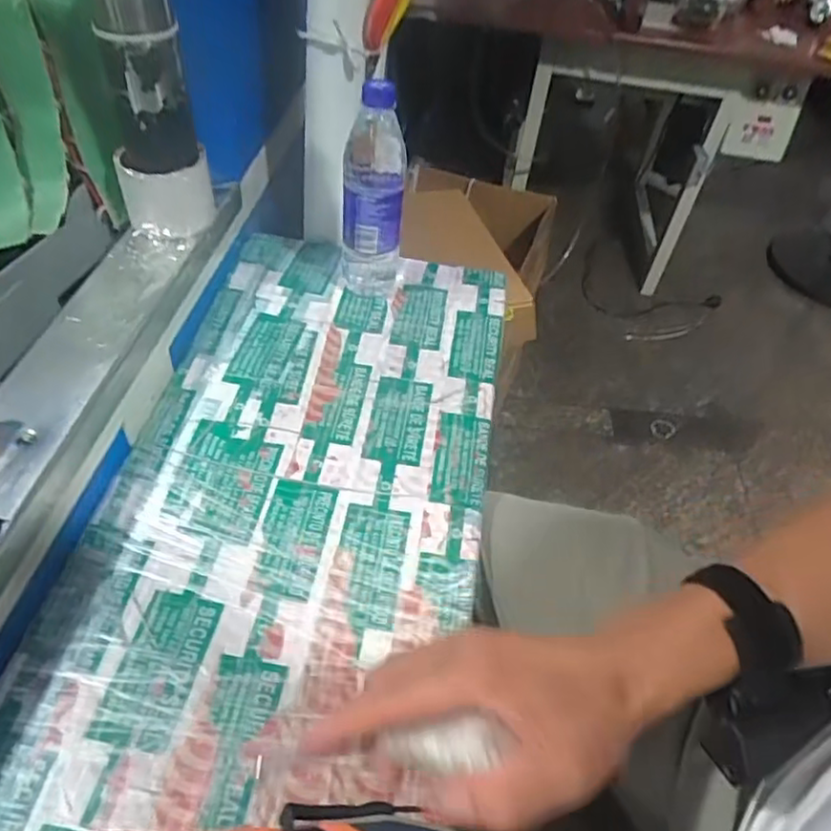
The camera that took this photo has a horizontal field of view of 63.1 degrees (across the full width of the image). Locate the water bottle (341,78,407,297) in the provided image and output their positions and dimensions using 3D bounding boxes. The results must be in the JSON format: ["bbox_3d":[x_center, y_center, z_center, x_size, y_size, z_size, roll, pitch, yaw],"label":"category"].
[{"bbox_3d":[-0.044,-0.229,0.715,0.065,0.235,0.060,3,48,-4],"label":"water bottle"}]

